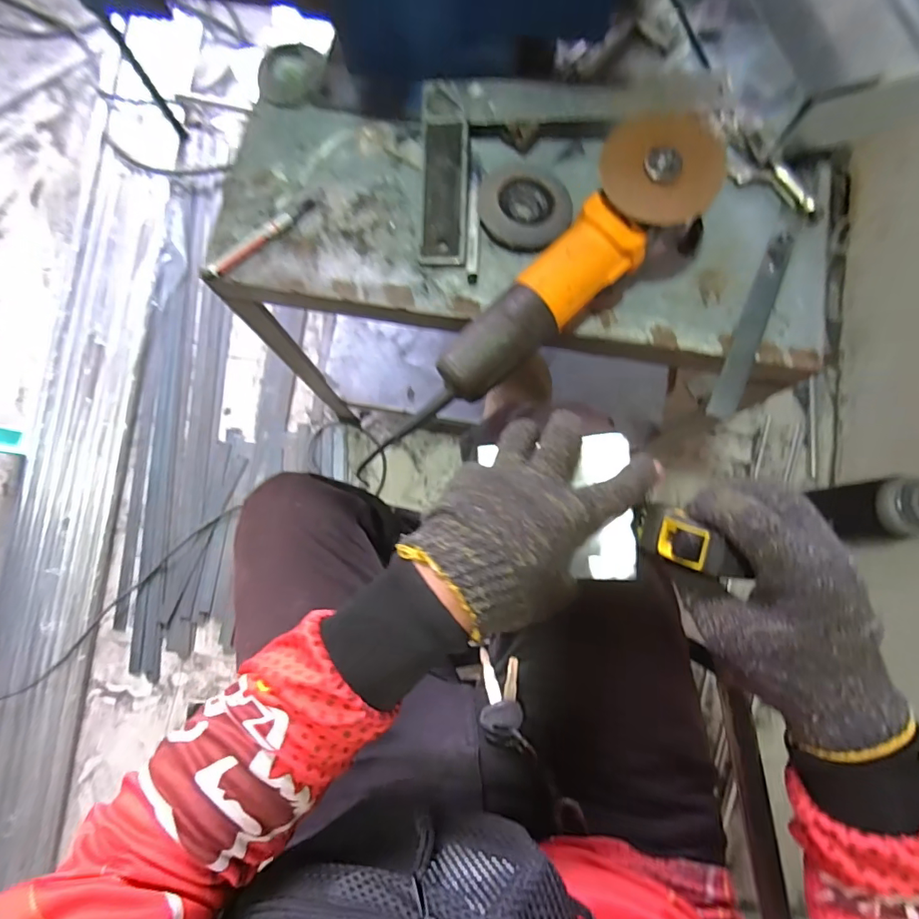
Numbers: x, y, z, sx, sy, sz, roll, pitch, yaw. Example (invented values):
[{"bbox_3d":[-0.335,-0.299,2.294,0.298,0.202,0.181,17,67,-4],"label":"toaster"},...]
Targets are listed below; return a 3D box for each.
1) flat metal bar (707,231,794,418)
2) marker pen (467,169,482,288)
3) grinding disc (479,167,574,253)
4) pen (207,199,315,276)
[{"bbox_3d":[0.283,-0.132,0.472,0.024,0.008,0.204,21,79,17],"label":"flat metal bar"},{"bbox_3d":[0.015,-0.234,0.492,0.011,0.015,0.115,2,80,1],"label":"marker pen"},{"bbox_3d":[0.063,-0.251,0.491,0.091,0.020,0.090,0,80,0],"label":"grinding disc"},{"bbox_3d":[-0.199,-0.224,0.493,0.125,0.011,0.014,-42,82,-6],"label":"pen"}]

